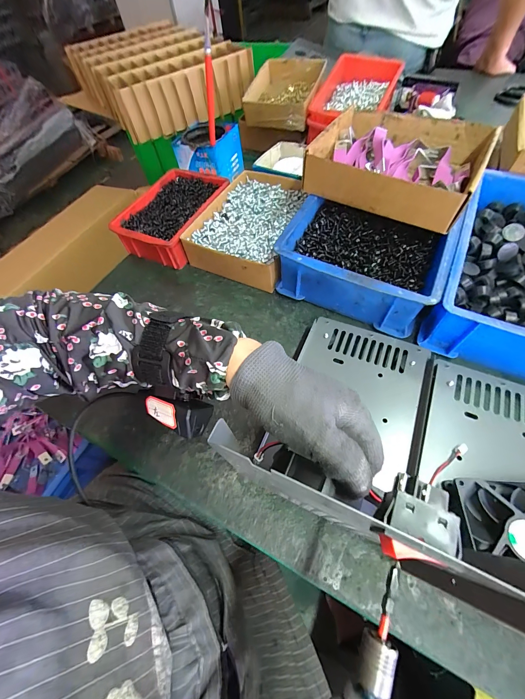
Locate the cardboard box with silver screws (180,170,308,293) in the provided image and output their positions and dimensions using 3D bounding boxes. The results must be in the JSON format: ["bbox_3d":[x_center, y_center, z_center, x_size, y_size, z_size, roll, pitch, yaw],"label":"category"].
[{"bbox_3d":[-0.011,-0.210,0.486,0.160,0.058,0.218,20,61,15],"label":"cardboard box with silver screws"}]

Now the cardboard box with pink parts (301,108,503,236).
[{"bbox_3d":[0.192,-0.272,0.409,0.212,0.050,0.204,26,64,19],"label":"cardboard box with pink parts"}]

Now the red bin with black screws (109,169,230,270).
[{"bbox_3d":[-0.156,-0.240,0.513,0.135,0.062,0.198,21,63,17],"label":"red bin with black screws"}]

